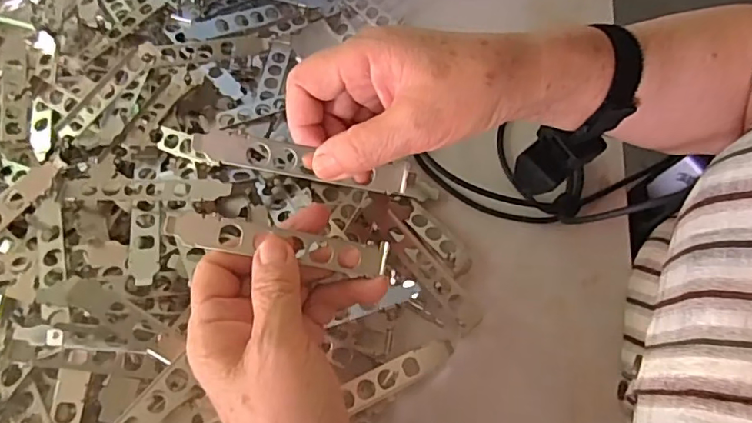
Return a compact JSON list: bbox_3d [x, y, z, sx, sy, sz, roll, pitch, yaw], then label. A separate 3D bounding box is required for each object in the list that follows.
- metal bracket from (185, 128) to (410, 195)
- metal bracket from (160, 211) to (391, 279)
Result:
[{"bbox_3d":[-0.041,-0.028,0.307,0.119,0.012,0.019,11,106,-6],"label":"metal bracket"},{"bbox_3d":[-0.054,0.017,0.299,0.122,0.012,0.017,10,64,-4],"label":"metal bracket"}]

